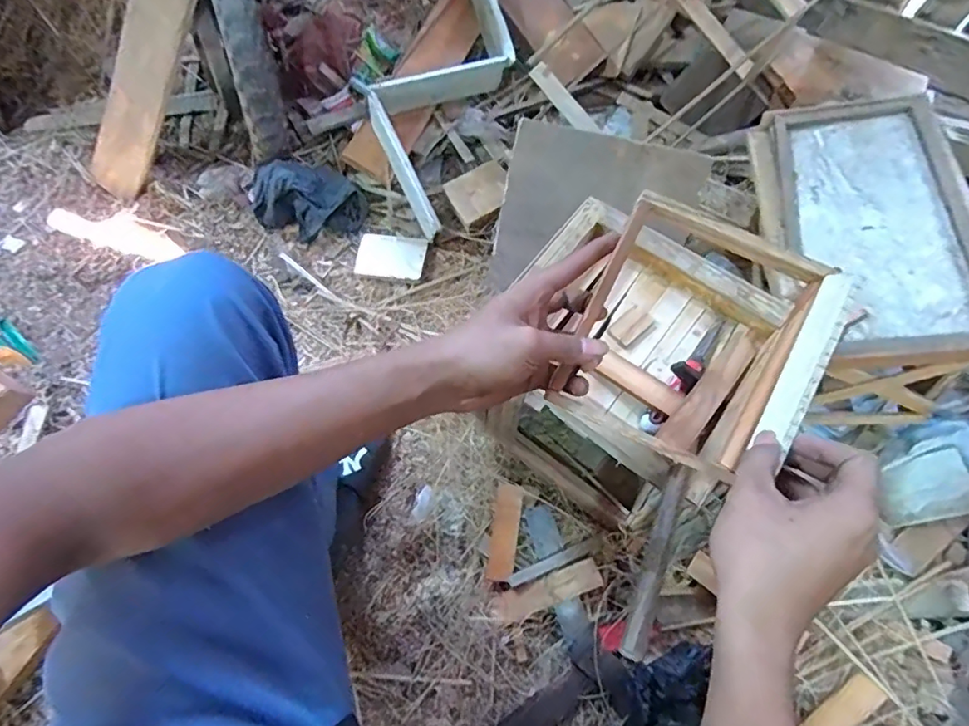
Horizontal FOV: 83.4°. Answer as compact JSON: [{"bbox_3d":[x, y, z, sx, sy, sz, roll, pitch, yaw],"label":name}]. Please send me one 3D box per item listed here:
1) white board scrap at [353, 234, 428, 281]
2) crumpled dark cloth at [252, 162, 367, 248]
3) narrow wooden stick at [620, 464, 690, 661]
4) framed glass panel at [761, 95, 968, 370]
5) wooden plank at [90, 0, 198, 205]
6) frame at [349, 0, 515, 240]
[{"bbox_3d":[-0.169,-0.194,0.981,0.123,0.008,0.089,6,68,3],"label":"white board scrap"},{"bbox_3d":[-0.327,-0.293,0.981,0.215,0.083,0.112,3,68,2],"label":"crumpled dark cloth"},{"bbox_3d":[0.149,0.163,0.465,0.017,0.014,0.172,24,58,10],"label":"narrow wooden stick"},{"bbox_3d":[0.480,-0.189,0.682,0.219,0.029,0.407,-1,63,17],"label":"framed glass panel"},{"bbox_3d":[-0.555,-0.513,0.900,0.087,0.575,0.032,20,39,-31],"label":"wooden plank"},{"bbox_3d":[-0.043,-0.578,1.022,0.218,0.135,0.663,23,70,10],"label":"frame"}]

